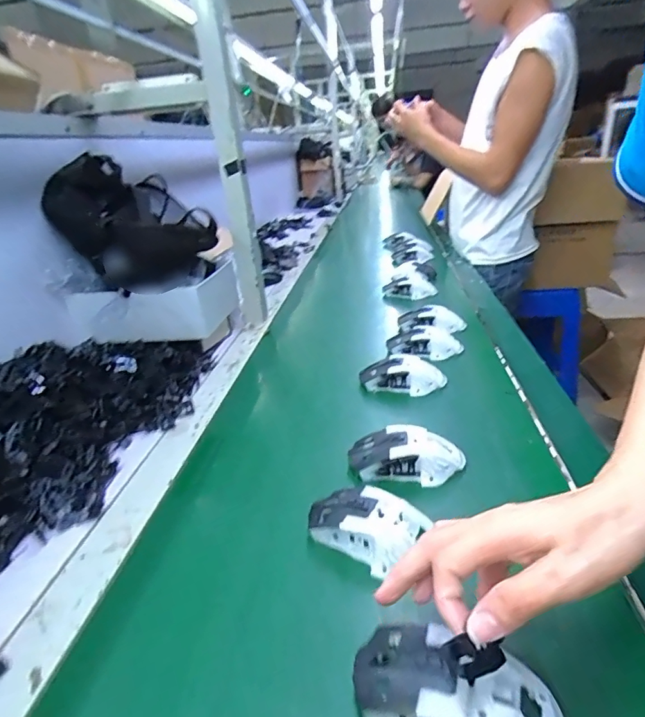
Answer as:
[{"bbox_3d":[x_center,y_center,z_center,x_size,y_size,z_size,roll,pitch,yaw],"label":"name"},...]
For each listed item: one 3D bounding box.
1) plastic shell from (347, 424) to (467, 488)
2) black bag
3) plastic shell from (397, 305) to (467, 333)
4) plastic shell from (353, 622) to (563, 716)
[{"bbox_3d":[0.085,0.102,0.461,0.115,0.046,0.059,0,26,14],"label":"plastic shell"},{"bbox_3d":[-0.320,-0.221,0.749,0.199,0.219,0.191,16,33,40],"label":"black bag"},{"bbox_3d":[0.193,-0.071,0.800,0.118,0.034,0.060,10,29,31],"label":"plastic shell"},{"bbox_3d":[0.077,0.188,0.259,0.119,0.040,0.072,1,26,16],"label":"plastic shell"}]

